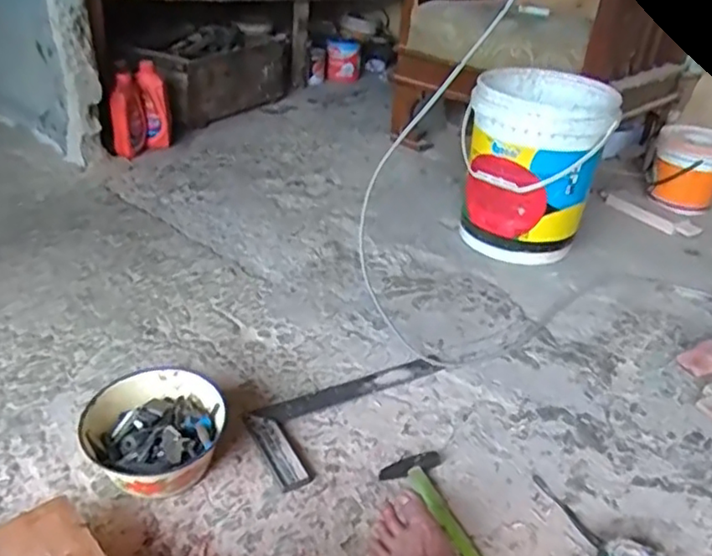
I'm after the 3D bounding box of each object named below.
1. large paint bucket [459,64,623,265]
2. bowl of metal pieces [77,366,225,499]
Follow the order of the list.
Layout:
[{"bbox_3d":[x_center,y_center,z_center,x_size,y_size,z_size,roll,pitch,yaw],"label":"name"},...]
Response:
[{"bbox_3d":[0.404,-0.264,1.488,0.306,0.350,0.328,14,33,16],"label":"large paint bucket"},{"bbox_3d":[-0.272,0.214,0.875,0.176,0.088,0.176,3,32,-2],"label":"bowl of metal pieces"}]

